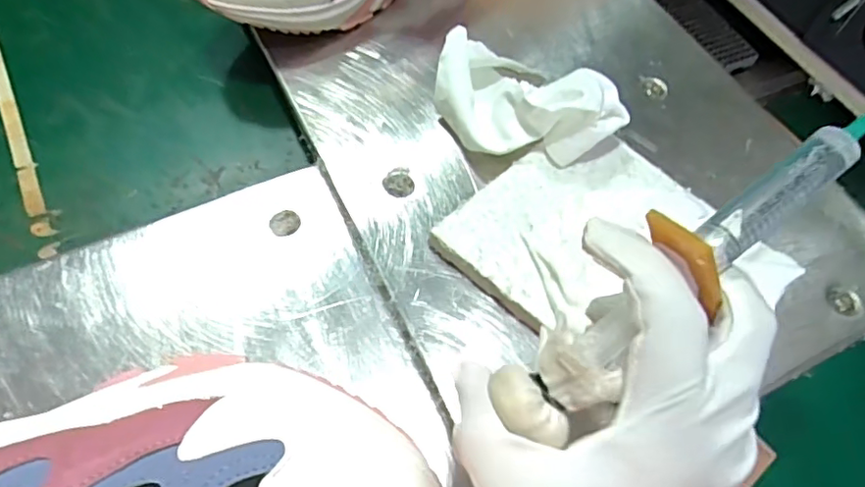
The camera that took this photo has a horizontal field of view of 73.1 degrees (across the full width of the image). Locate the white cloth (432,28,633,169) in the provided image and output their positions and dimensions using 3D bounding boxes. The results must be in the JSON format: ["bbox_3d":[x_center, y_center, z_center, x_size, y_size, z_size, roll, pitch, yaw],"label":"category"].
[{"bbox_3d":[0.051,-0.084,0.347,0.116,0.040,0.055,27,61,12],"label":"white cloth"}]

